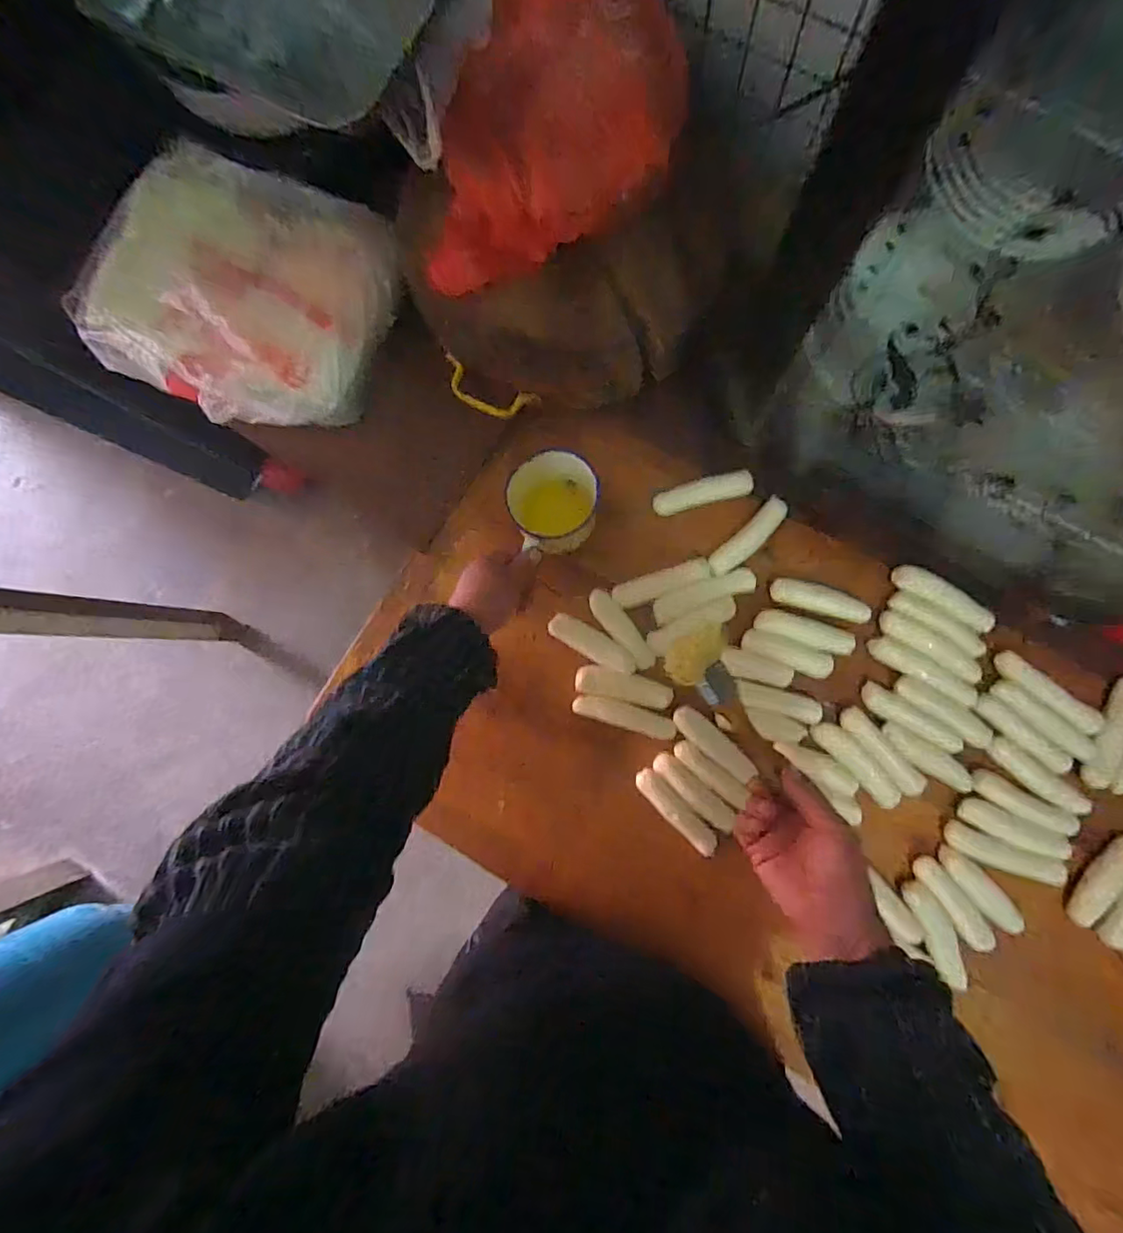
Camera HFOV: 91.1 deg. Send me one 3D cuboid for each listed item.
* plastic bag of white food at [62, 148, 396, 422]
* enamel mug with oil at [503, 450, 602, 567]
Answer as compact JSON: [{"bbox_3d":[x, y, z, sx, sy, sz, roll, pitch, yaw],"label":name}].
[{"bbox_3d":[-0.367,-0.372,0.615,0.342,0.064,0.268,24,89,6],"label":"plastic bag of white food"},{"bbox_3d":[-0.004,-0.121,0.599,0.090,0.094,0.086,-22,85,2],"label":"enamel mug with oil"}]

